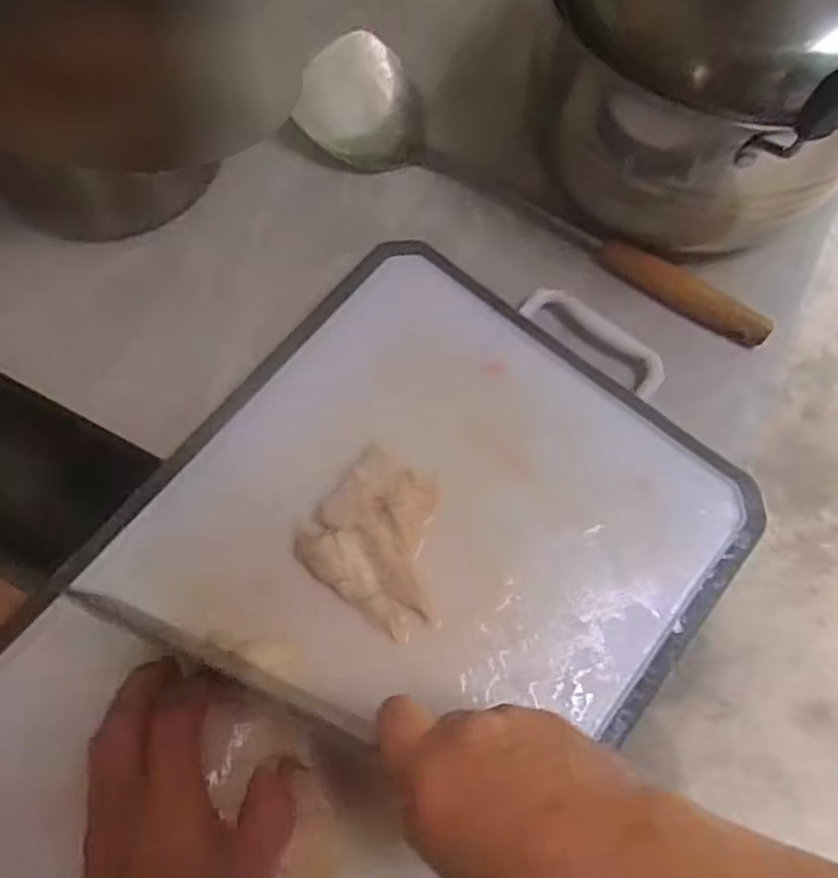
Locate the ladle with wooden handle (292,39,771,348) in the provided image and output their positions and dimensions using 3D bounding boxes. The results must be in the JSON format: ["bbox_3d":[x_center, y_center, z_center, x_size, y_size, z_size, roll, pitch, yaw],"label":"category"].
[{"bbox_3d":[0.080,-0.175,0.498,0.358,0.042,0.081,29,72,9],"label":"ladle with wooden handle"}]

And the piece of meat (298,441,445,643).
[{"bbox_3d":[-0.016,0.057,0.404,0.086,0.015,0.082,36,73,11],"label":"piece of meat"}]

